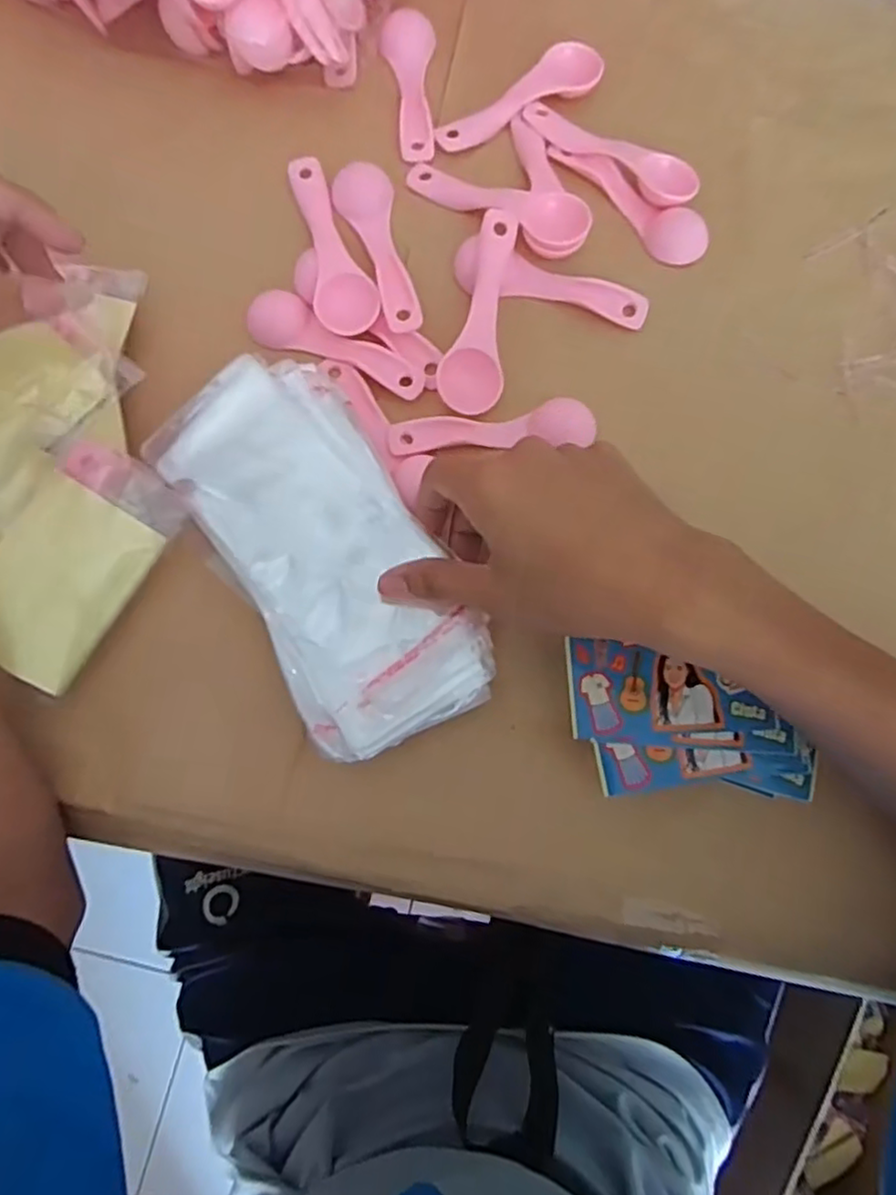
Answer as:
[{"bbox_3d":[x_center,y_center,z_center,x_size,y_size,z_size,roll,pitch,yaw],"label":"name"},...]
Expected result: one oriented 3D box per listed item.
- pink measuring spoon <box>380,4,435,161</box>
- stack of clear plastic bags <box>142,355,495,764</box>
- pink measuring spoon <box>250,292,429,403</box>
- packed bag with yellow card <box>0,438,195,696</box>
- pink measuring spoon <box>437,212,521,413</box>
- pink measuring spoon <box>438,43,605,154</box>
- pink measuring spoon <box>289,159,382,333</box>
[{"bbox_3d":[-0.021,-0.312,0.409,0.032,0.011,0.104,-6,77,-2],"label":"pink measuring spoon"},{"bbox_3d":[-0.060,-0.022,0.333,0.097,0.031,0.197,-29,77,-7],"label":"stack of clear plastic bags"},{"bbox_3d":[-0.065,-0.141,0.382,0.110,0.011,0.028,30,79,6],"label":"pink measuring spoon"},{"bbox_3d":[-0.190,-0.022,0.328,0.077,0.017,0.113,34,85,-10],"label":"packed bag with yellow card"},{"bbox_3d":[0.018,-0.158,0.371,0.034,0.023,0.110,9,77,1],"label":"pink measuring spoon"},{"bbox_3d":[0.041,-0.303,0.406,0.110,0.010,0.033,-31,79,-7],"label":"pink measuring spoon"},{"bbox_3d":[-0.072,-0.201,0.384,0.035,0.012,0.110,-23,78,-5],"label":"pink measuring spoon"}]

